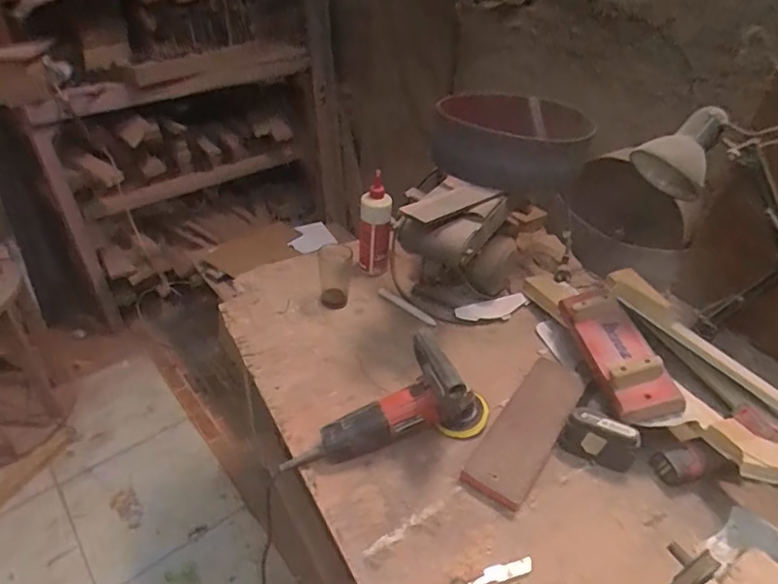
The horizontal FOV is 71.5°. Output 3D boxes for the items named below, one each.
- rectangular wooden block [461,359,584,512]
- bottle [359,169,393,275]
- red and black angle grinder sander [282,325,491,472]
[{"bbox_3d":[0.229,0.222,0.890,0.095,0.016,0.289,26,45,26],"label":"rectangular wooden block"},{"bbox_3d":[-0.030,-0.141,1.202,0.071,0.210,0.074,3,39,0],"label":"bottle"},{"bbox_3d":[0.000,0.165,0.852,0.334,0.160,0.112,-5,40,-10],"label":"red and black angle grinder sander"}]

